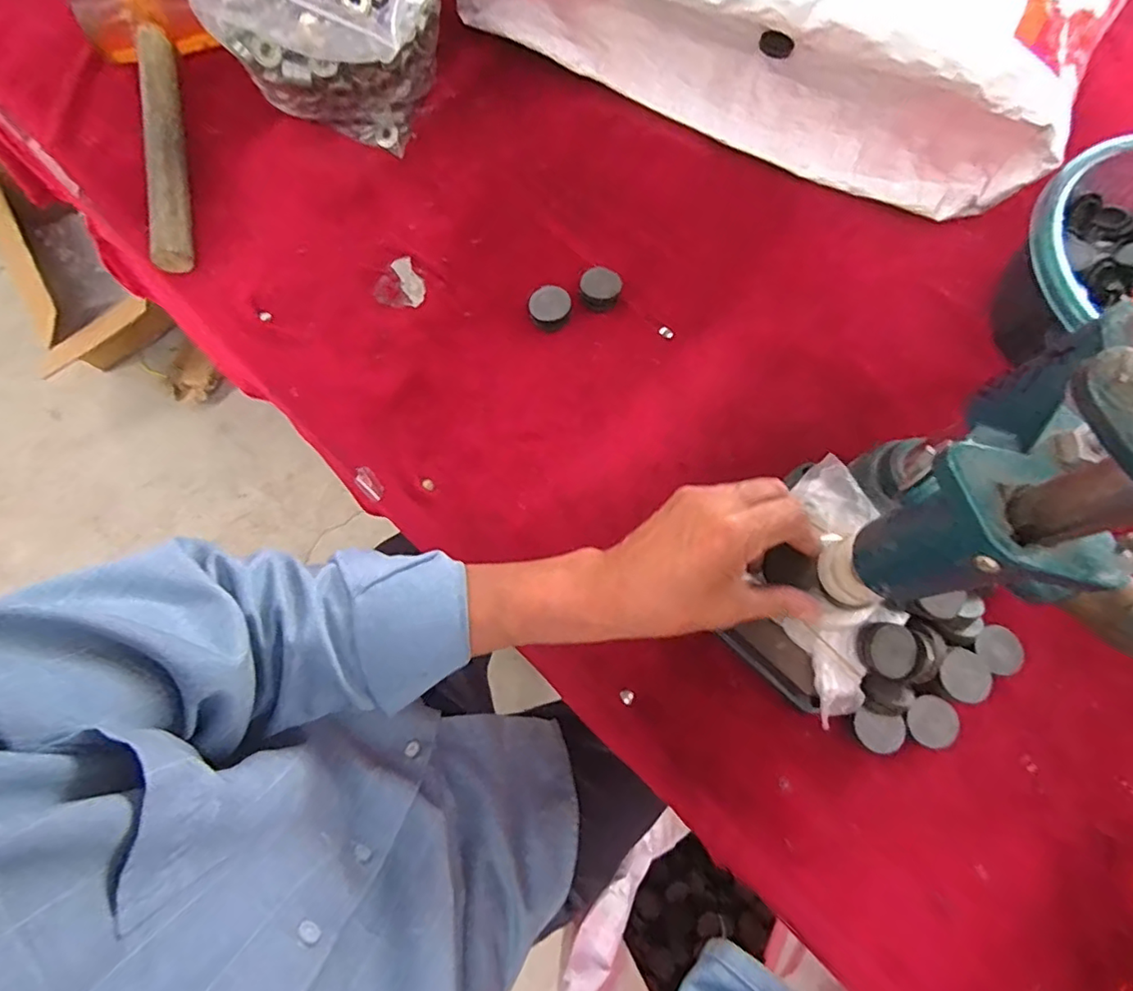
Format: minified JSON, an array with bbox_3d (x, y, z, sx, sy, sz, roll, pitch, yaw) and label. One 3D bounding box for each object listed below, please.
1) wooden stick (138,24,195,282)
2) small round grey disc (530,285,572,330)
[{"bbox_3d":[-0.329,-0.284,0.465,0.020,0.030,0.219,-11,75,-3],"label":"wooden stick"},{"bbox_3d":[-0.013,-0.148,0.452,0.032,0.019,0.029,-13,75,-4],"label":"small round grey disc"}]

